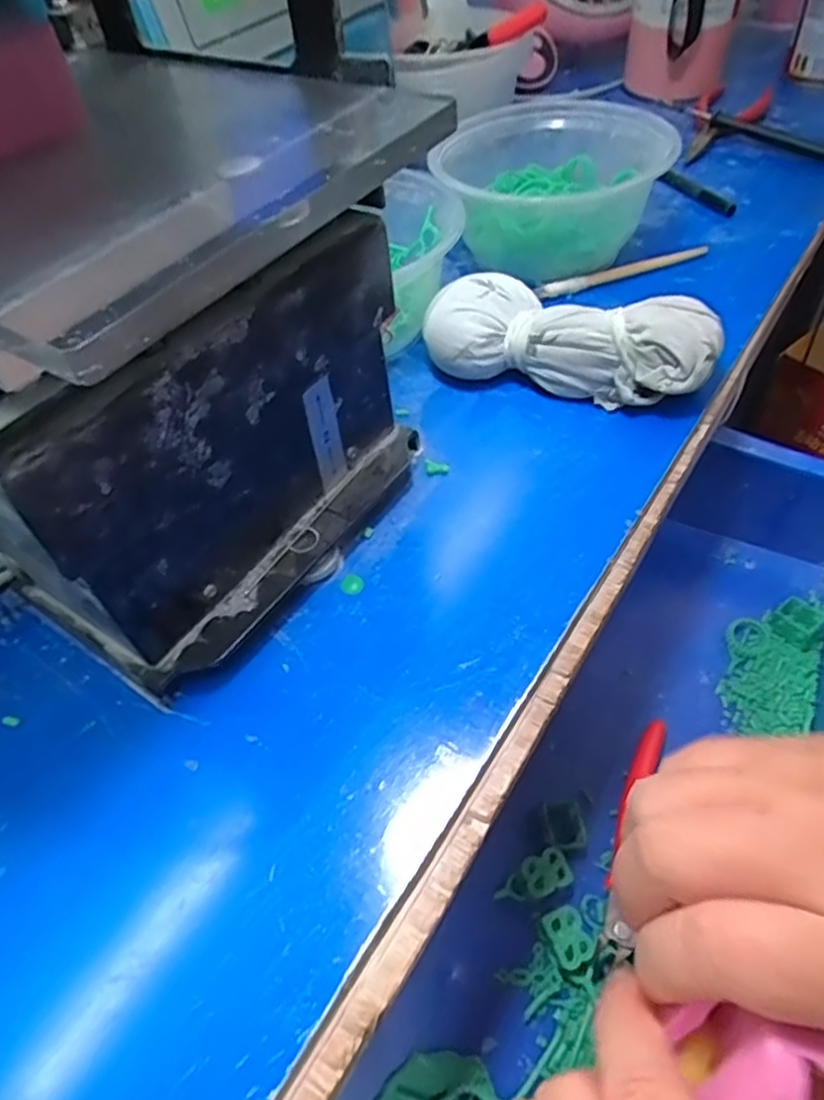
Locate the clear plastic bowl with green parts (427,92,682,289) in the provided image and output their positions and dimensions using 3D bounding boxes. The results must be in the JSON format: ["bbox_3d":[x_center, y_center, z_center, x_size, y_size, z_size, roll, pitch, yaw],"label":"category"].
[{"bbox_3d":[0.081,-0.212,0.406,0.123,0.057,0.120,-3,51,3],"label":"clear plastic bowl with green parts"}]

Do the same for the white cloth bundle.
[{"bbox_3d":[0.076,-0.104,0.334,0.138,0.043,0.054,13,54,15],"label":"white cloth bundle"}]

